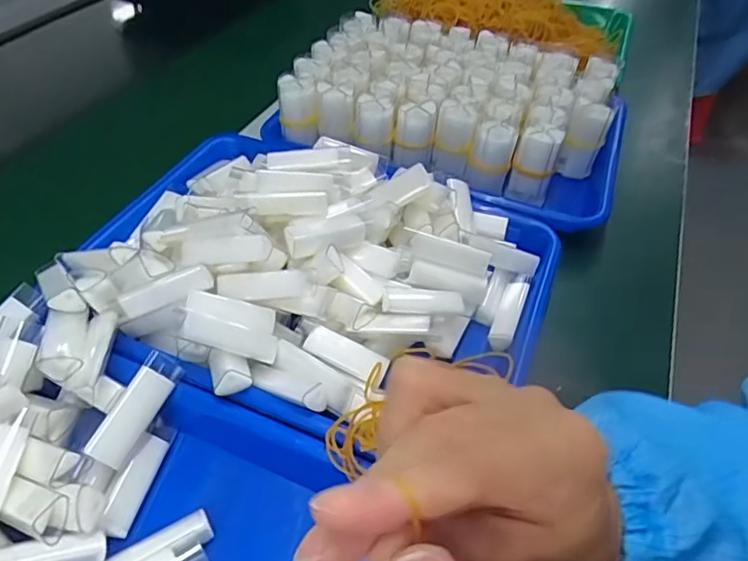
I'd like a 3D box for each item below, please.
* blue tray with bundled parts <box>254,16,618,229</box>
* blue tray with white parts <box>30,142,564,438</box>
[{"bbox_3d":[0.082,-0.168,0.551,0.300,0.086,0.214,19,48,15],"label":"blue tray with bundled parts"},{"bbox_3d":[-0.039,-0.021,0.400,0.317,0.071,0.249,18,48,14],"label":"blue tray with white parts"}]

